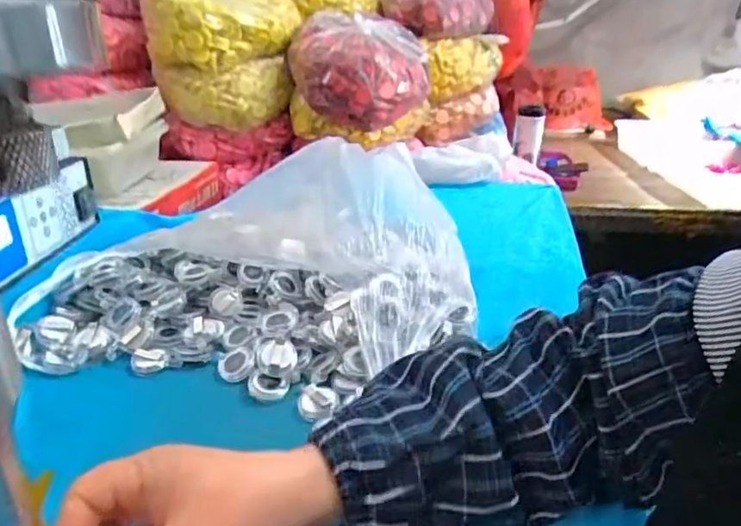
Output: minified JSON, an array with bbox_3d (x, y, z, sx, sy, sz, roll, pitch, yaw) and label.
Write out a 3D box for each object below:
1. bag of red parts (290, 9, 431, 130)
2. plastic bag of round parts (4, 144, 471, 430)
[{"bbox_3d":[-0.021,-0.357,0.999,0.226,0.175,0.237,-6,25,-13],"label":"bag of red parts"},{"bbox_3d":[-0.088,-0.021,0.552,0.380,0.122,0.371,5,25,12],"label":"plastic bag of round parts"}]

